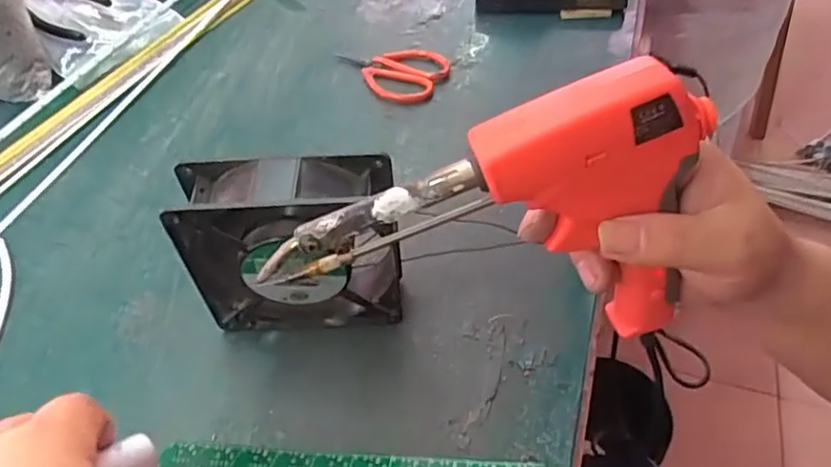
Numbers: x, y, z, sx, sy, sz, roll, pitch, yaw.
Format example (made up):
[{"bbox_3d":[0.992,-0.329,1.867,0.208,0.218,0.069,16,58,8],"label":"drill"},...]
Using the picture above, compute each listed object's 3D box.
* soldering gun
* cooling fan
[{"bbox_3d":[0.032,-0.004,0.278,0.184,0.134,0.032,-6,48,0],"label":"soldering gun"},{"bbox_3d":[-0.072,0.011,0.366,0.121,0.118,0.038,-4,47,0],"label":"cooling fan"}]

